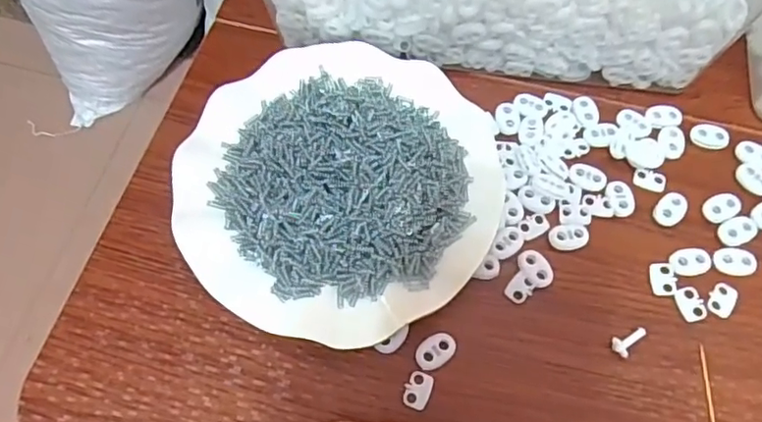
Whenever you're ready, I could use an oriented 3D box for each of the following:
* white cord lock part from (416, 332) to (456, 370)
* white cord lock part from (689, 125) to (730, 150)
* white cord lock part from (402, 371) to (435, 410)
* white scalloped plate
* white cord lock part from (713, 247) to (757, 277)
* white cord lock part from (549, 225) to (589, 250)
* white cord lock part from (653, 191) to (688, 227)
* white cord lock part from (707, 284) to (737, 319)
[{"bbox_3d":[0.029,0.075,0.309,0.023,0.004,0.016,-31,69,-12],"label":"white cord lock part"},{"bbox_3d":[0.208,-0.047,0.363,0.023,0.004,0.015,15,67,8],"label":"white cord lock part"},{"bbox_3d":[0.019,0.093,0.300,0.013,0.004,0.019,16,67,9],"label":"white cord lock part"},{"bbox_3d":[-0.022,-0.018,0.341,0.178,0.028,0.182,-1,66,1],"label":"white scalloped plate"},{"bbox_3d":[0.200,0.028,0.325,0.022,0.006,0.016,1,66,2],"label":"white cord lock part"},{"bbox_3d":[0.110,0.015,0.335,0.023,0.004,0.015,0,66,1],"label":"white cord lock part"},{"bbox_3d":[0.172,-0.001,0.341,0.022,0.004,0.016,-40,71,-15],"label":"white cord lock part"},{"bbox_3d":[0.190,0.049,0.318,0.013,0.004,0.019,32,70,15],"label":"white cord lock part"}]

